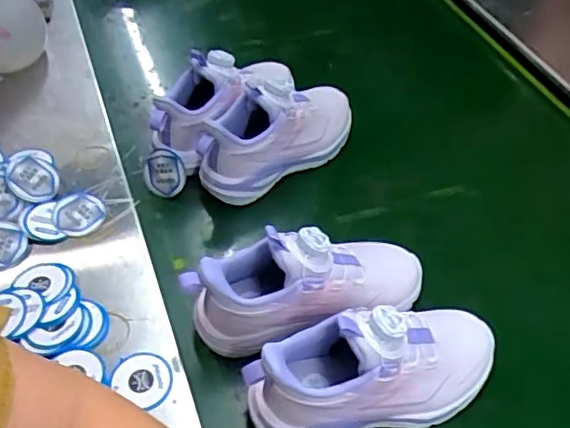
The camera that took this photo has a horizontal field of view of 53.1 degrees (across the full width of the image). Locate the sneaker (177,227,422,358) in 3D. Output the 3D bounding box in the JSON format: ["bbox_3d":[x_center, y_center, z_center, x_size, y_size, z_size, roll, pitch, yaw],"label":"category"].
[{"bbox_3d":[0.023,0.053,0.491,0.207,0.088,0.077,-16,53,-14],"label":"sneaker"}]

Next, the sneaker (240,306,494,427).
[{"bbox_3d":[0.072,0.118,0.443,0.205,0.093,0.077,-14,53,-13],"label":"sneaker"}]

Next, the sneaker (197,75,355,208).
[{"bbox_3d":[-0.004,-0.099,0.616,0.200,0.099,0.075,-30,58,-23],"label":"sneaker"}]

